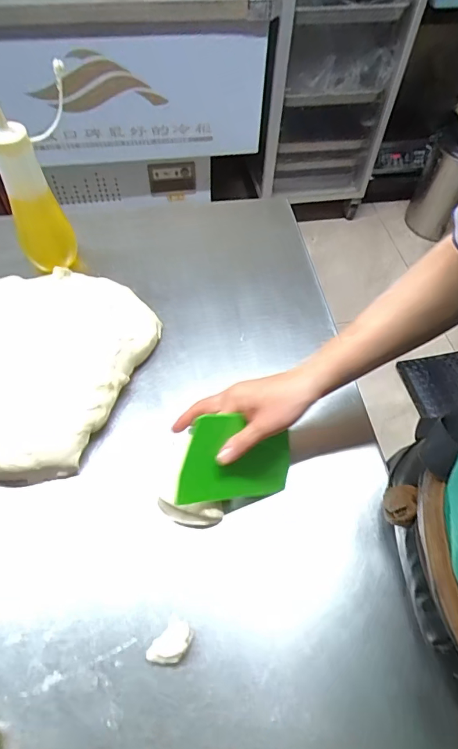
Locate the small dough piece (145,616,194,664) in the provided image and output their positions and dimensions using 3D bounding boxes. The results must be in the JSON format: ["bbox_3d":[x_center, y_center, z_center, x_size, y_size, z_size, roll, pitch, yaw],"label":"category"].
[{"bbox_3d":[-0.052,0.243,0.390,0.027,0.020,0.039,30,60,16],"label":"small dough piece"}]

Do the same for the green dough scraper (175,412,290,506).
[{"bbox_3d":[0.012,0.085,0.440,0.125,0.088,0.008,3,11,-28],"label":"green dough scraper"}]

